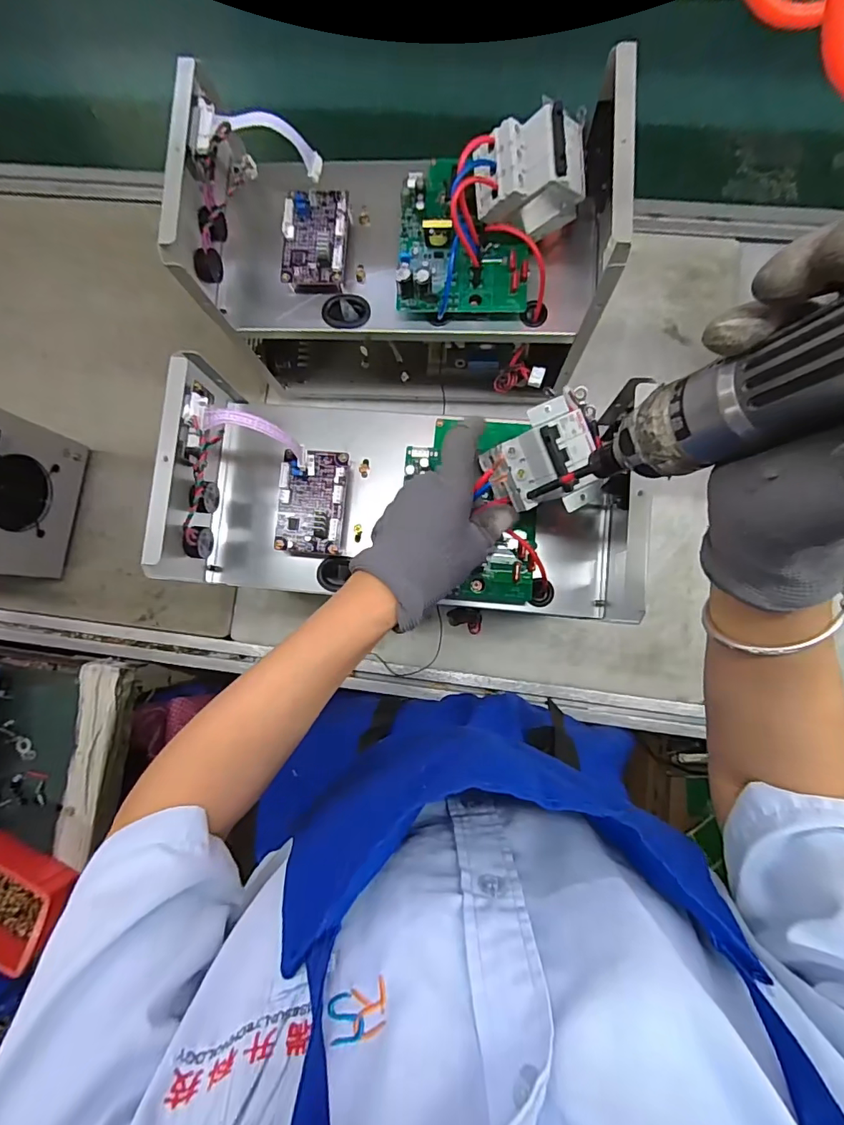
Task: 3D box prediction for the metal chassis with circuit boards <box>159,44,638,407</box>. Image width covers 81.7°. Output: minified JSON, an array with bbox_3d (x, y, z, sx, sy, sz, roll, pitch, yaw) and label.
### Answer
[{"bbox_3d":[-0.016,-0.310,0.522,0.373,0.292,0.193,6,86,4],"label":"metal chassis with circuit boards"}]

